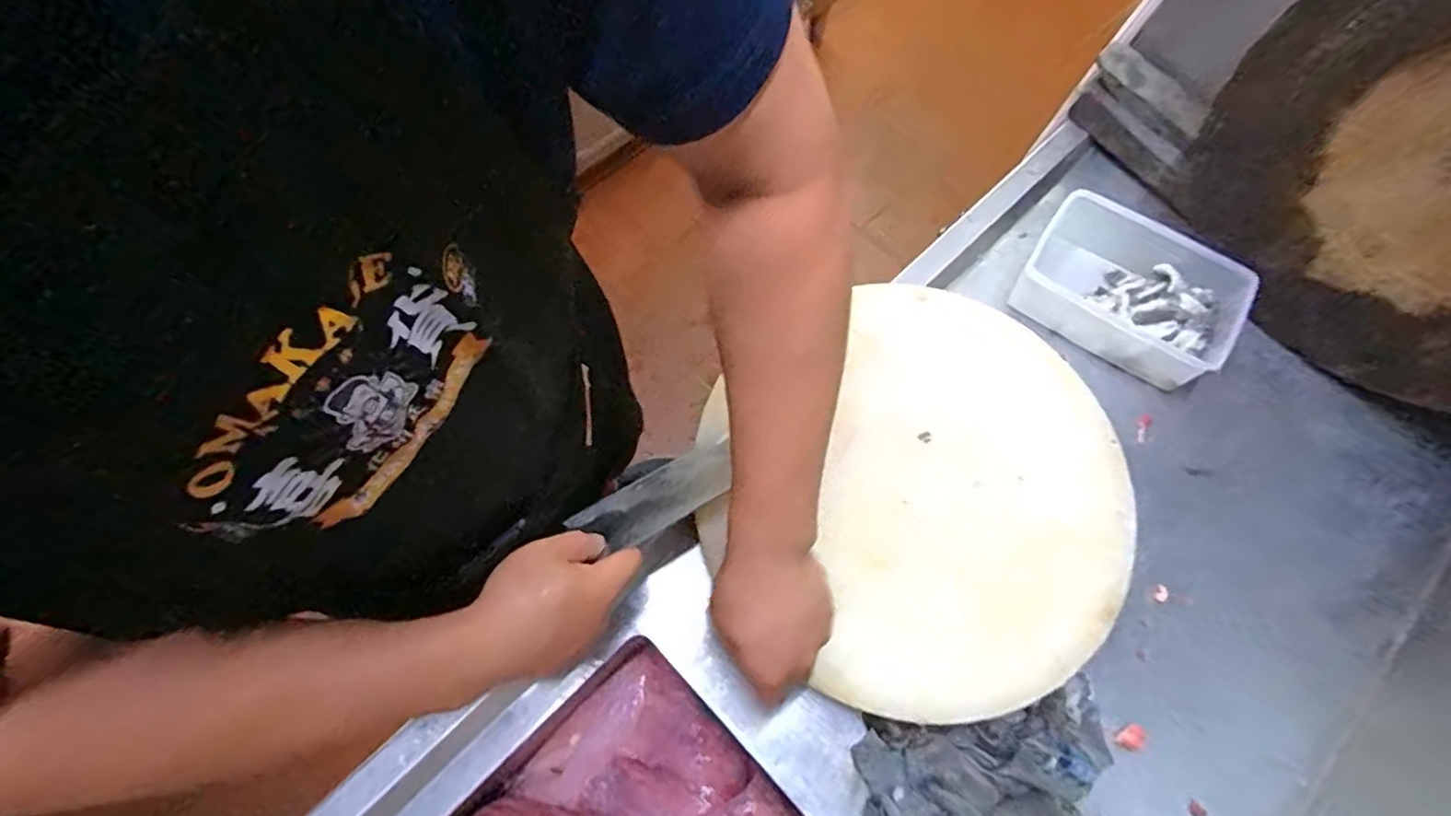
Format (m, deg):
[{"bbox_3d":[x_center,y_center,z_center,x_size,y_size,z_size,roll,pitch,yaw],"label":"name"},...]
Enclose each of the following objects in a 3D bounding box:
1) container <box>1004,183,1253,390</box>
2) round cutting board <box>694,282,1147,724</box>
[{"bbox_3d":[0.416,-0.119,0.669,0.196,0.070,0.134,33,70,13],"label":"container"},{"bbox_3d":[0.182,0.070,0.573,0.357,0.036,0.346,-41,73,-16],"label":"round cutting board"}]

